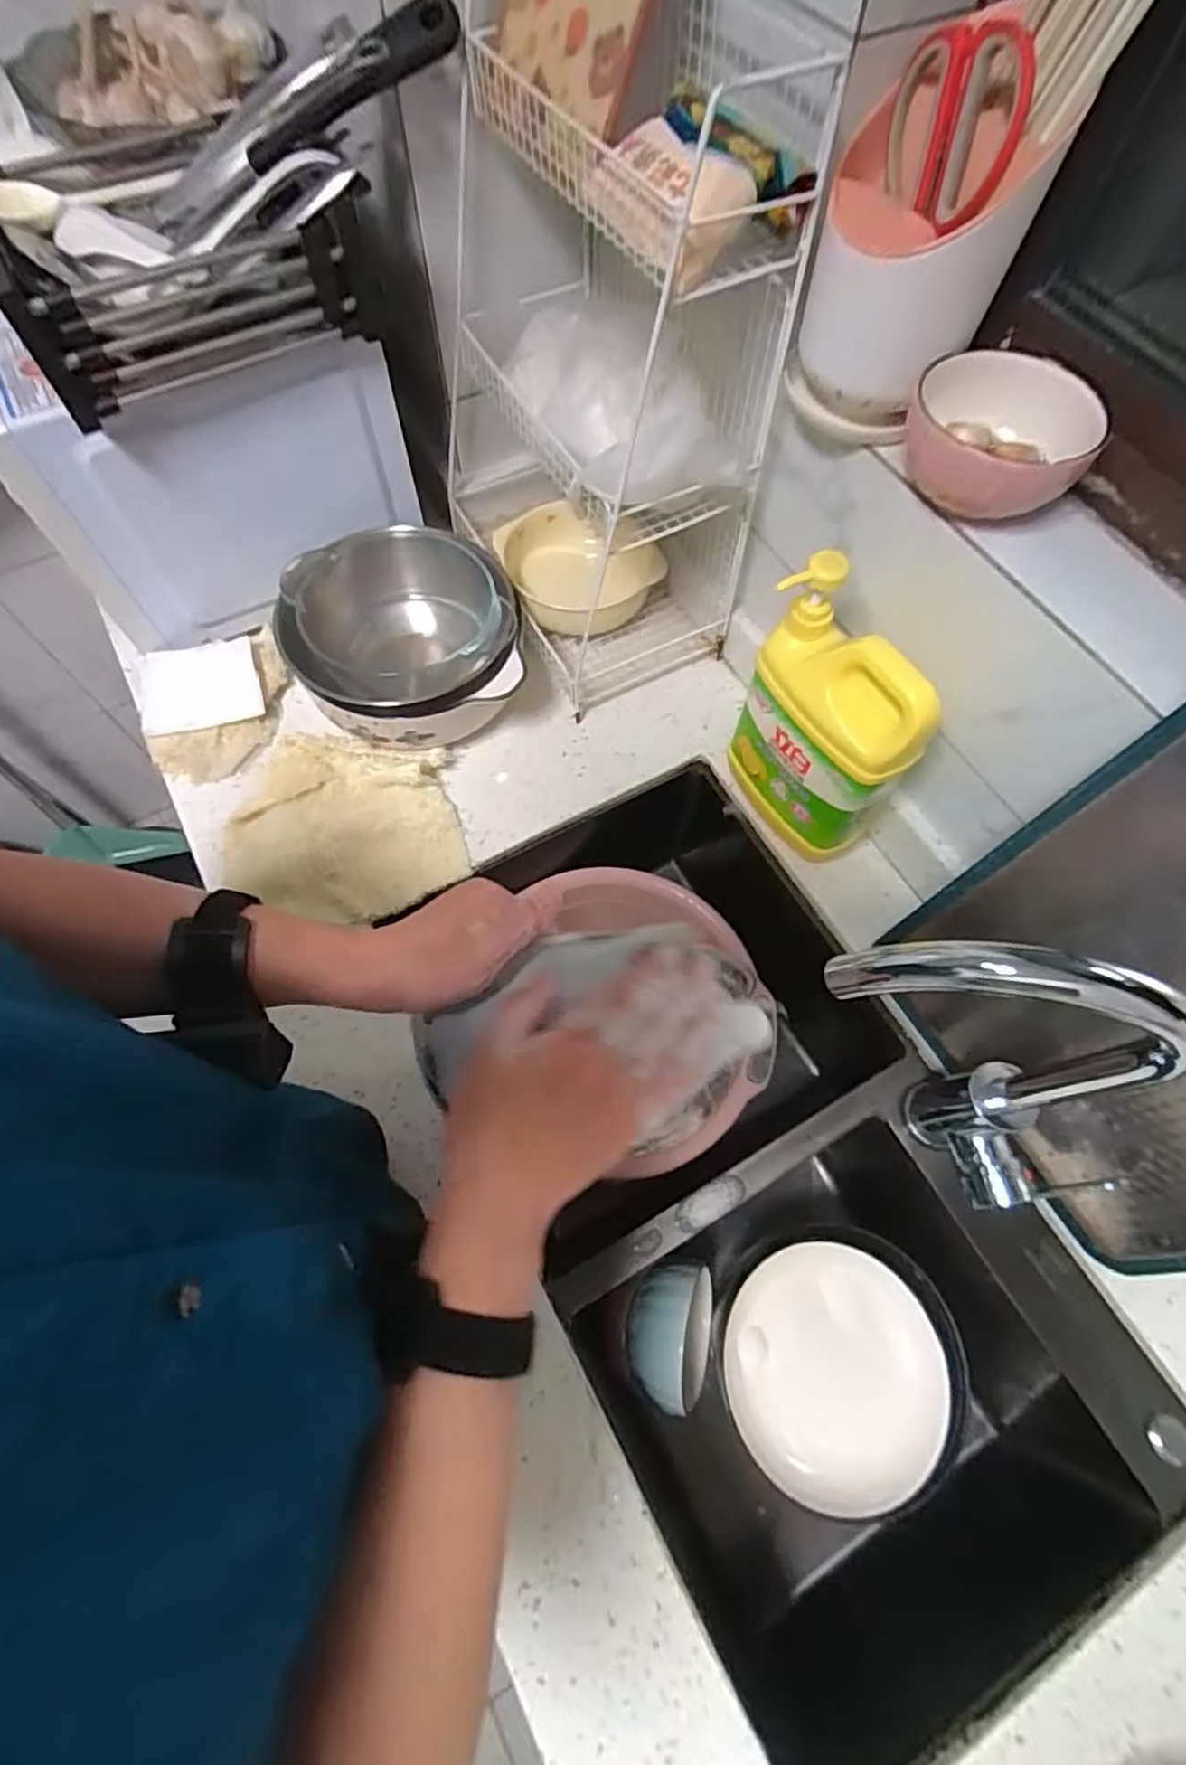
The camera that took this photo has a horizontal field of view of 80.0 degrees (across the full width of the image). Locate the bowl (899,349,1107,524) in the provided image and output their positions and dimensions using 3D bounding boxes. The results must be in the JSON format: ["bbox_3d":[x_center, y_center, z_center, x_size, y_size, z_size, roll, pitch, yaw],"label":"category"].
[{"bbox_3d":[0.254,-0.280,0.448,0.110,0.049,0.099,21,67,7],"label":"bowl"}]

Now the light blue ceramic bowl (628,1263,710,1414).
[{"bbox_3d":[0.070,0.398,0.628,0.080,0.097,0.107,14,66,4],"label":"light blue ceramic bowl"}]

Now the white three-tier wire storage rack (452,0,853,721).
[{"bbox_3d":[-0.013,-0.437,0.617,0.188,0.430,0.345,-28,70,-13],"label":"white three-tier wire storage rack"}]

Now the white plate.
[{"bbox_3d":[0.200,0.402,0.584,0.169,0.028,0.177,1,66,-2],"label":"white plate"}]

